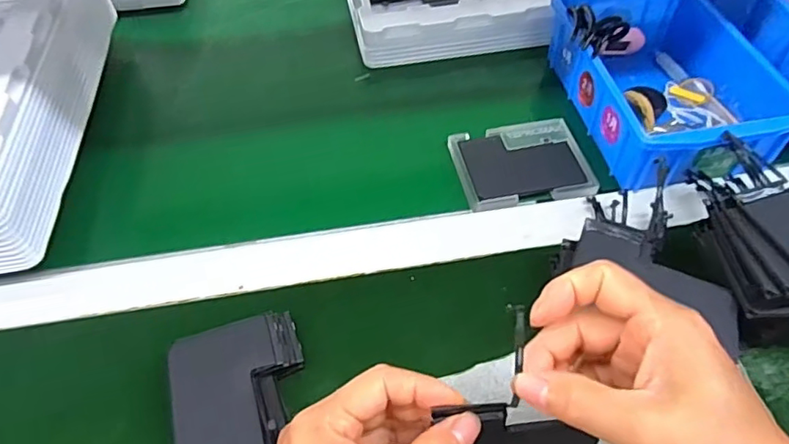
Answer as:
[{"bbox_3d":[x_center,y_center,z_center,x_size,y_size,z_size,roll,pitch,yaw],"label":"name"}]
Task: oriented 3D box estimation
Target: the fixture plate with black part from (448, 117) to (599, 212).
[{"bbox_3d":[0.102,-0.049,0.455,0.102,0.011,0.082,-7,52,-4],"label":"fixture plate with black part"}]

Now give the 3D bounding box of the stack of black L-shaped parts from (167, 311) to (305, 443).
[{"bbox_3d":[-0.089,0.101,0.329,0.074,0.021,0.089,-15,53,-11],"label":"stack of black L-shaped parts"}]

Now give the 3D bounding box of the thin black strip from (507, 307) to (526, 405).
[{"bbox_3d":[0.055,0.059,0.247,0.006,0.004,0.045,3,91,4],"label":"thin black strip"}]

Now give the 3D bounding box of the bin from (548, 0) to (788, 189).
[{"bbox_3d":[0.222,-0.120,0.469,0.133,0.065,0.196,-10,52,-7],"label":"bin"}]

